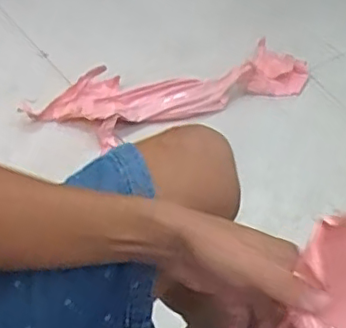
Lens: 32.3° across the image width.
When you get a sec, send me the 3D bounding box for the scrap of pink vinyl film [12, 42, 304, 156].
[{"bbox_3d":[0.013,-0.167,1.309,0.640,0.084,0.192,-16,45,-24],"label":"scrap of pink vinyl film"}]

